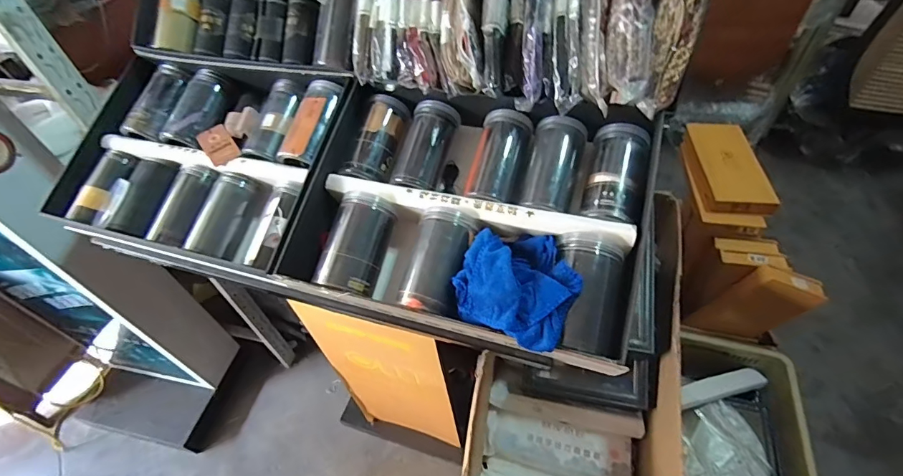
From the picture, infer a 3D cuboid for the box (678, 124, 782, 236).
[{"bbox_3d":[0.707,-0.164,1.111,0.164,0.069,0.340,3,50,7],"label":"box"}]

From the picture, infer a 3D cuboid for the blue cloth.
[{"bbox_3d":[0.067,0.042,0.439,0.119,0.039,0.114,22,54,21],"label":"blue cloth"}]

